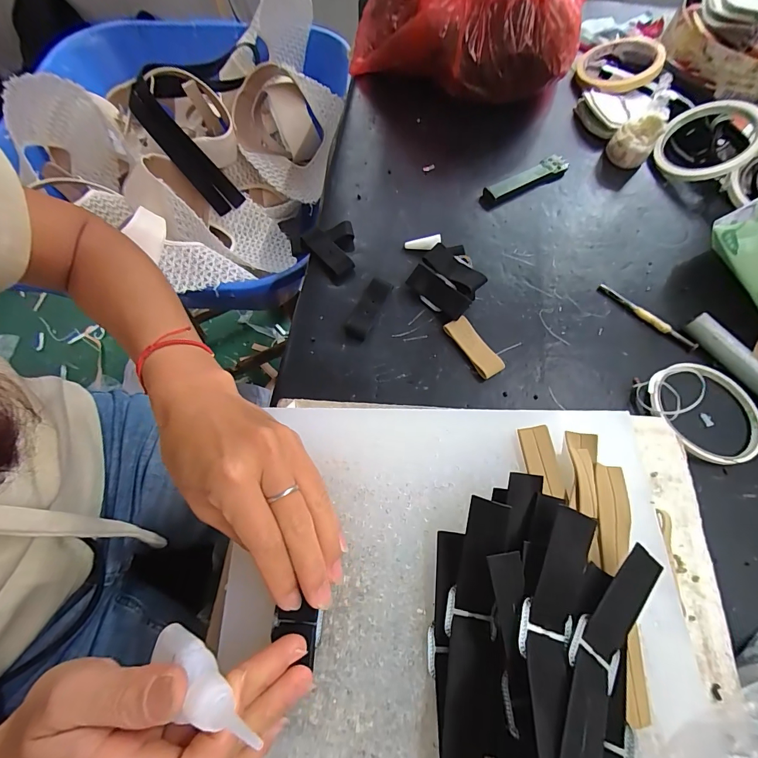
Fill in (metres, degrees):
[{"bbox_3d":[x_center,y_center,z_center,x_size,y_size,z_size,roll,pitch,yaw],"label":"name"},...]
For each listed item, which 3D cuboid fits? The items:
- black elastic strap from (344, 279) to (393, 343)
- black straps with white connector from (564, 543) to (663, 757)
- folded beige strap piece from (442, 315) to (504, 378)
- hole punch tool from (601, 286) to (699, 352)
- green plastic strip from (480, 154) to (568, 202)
[{"bbox_3d":[-0.010,-0.062,0.337,0.021,0.007,0.061,23,68,9],"label":"black elastic strap"},{"bbox_3d":[0.105,0.134,0.178,0.026,0.019,0.121,34,56,13],"label":"black straps with white connector"},{"bbox_3d":[0.082,-0.027,0.328,0.021,0.010,0.058,-29,70,-12],"label":"folded beige strap piece"},{"bbox_3d":[0.242,-0.057,0.346,0.007,0.008,0.093,-42,73,-17],"label":"hole punch tool"},{"bbox_3d":[0.158,-0.214,0.408,0.109,0.014,0.018,-28,70,-12],"label":"green plastic strip"}]

